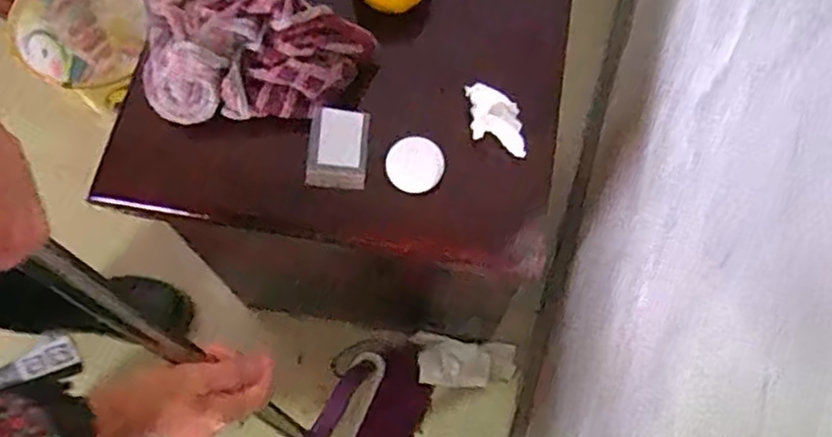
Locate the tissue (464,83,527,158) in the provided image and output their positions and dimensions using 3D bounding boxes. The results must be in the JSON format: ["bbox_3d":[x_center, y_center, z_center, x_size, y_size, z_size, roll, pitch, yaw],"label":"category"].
[{"bbox_3d":[0.068,-0.084,0.594,0.045,0.026,0.059,-3,69,-1],"label":"tissue"}]

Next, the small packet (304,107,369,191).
[{"bbox_3d":[-0.068,-0.060,0.596,0.049,0.020,0.067,4,69,1],"label":"small packet"}]

